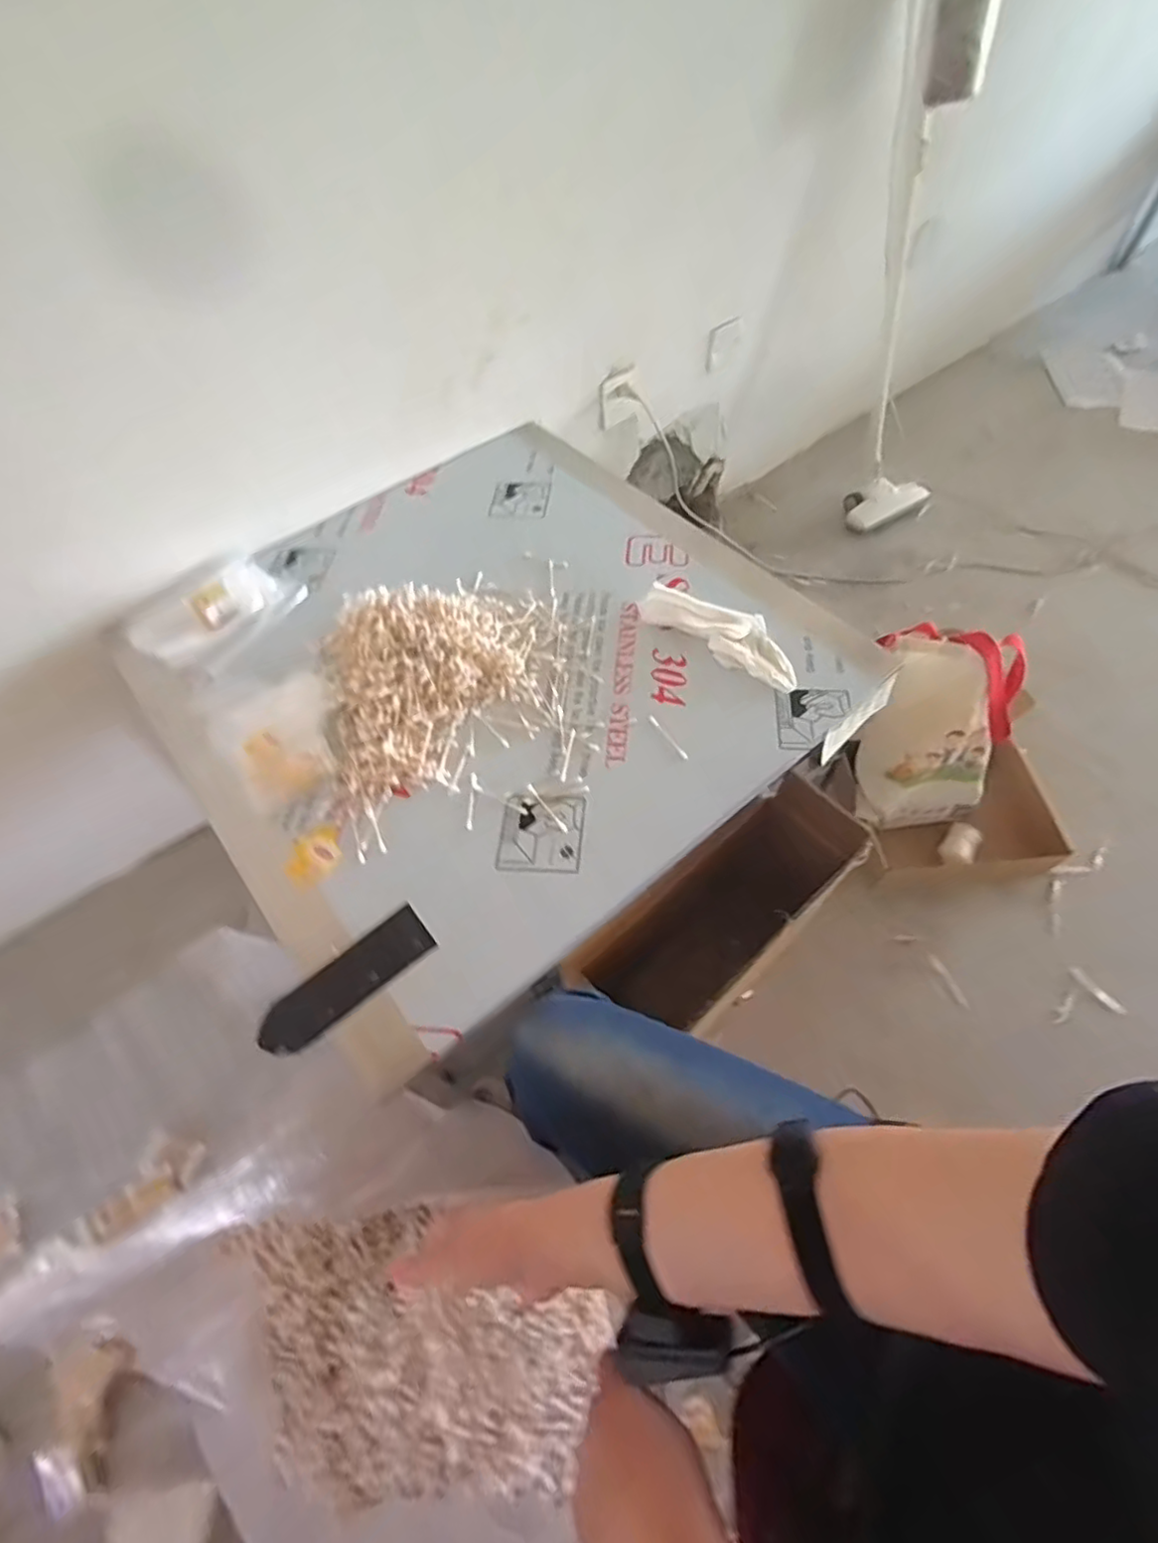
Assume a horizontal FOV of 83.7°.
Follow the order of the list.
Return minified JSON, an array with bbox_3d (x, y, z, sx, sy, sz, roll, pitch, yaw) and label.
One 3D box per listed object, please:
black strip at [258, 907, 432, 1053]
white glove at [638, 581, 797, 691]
[{"bbox_3d":[-0.228,0.207,0.639,0.175,0.006,0.055,-36,65,-21],"label":"black strip"},{"bbox_3d":[0.186,-0.189,0.854,0.233,0.030,0.079,32,67,19],"label":"white glove"}]

